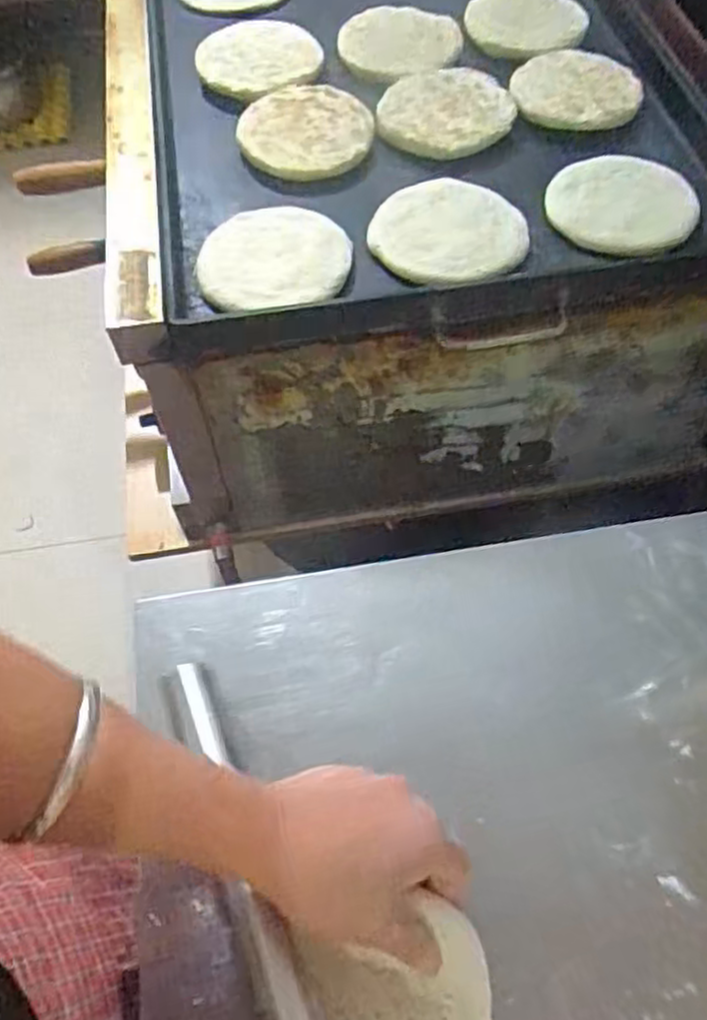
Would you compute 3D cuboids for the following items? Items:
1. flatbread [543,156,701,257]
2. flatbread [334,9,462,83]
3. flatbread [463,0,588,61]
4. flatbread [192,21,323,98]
[{"bbox_3d":[0.236,-0.270,0.641,0.123,0.020,0.123,0,60,1],"label":"flatbread"},{"bbox_3d":[0.049,-0.483,0.752,0.125,0.014,0.125,-3,60,-1],"label":"flatbread"},{"bbox_3d":[0.177,-0.514,0.761,0.124,0.014,0.124,0,62,-1],"label":"flatbread"},{"bbox_3d":[-0.096,-0.452,0.729,0.119,0.028,0.097,35,66,19],"label":"flatbread"}]

